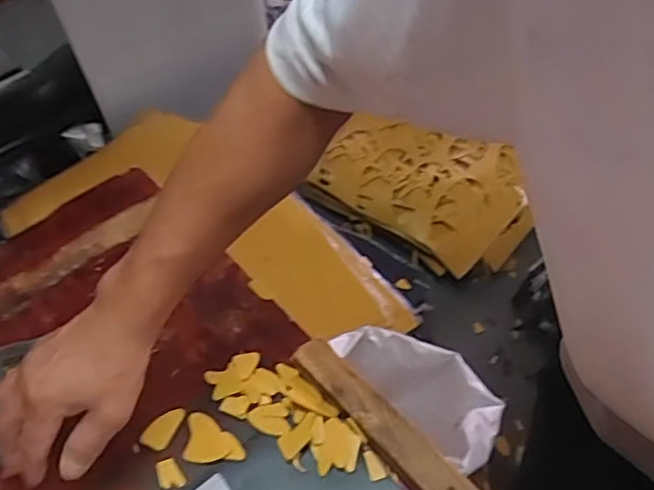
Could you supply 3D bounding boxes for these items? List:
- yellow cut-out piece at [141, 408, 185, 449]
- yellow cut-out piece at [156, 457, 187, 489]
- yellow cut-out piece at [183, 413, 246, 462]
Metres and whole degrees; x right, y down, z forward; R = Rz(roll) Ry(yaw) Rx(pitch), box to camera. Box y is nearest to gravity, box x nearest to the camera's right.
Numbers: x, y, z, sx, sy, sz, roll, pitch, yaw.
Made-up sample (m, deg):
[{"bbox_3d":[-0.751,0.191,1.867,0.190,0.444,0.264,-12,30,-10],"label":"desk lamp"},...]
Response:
[{"bbox_3d":[-0.144,0.159,0.536,0.024,0.004,0.038,20,58,10],"label":"yellow cut-out piece"},{"bbox_3d":[-0.130,0.189,0.508,0.021,0.005,0.025,-20,53,-10],"label":"yellow cut-out piece"},{"bbox_3d":[-0.096,0.165,0.528,0.051,0.004,0.042,-4,52,3],"label":"yellow cut-out piece"}]

